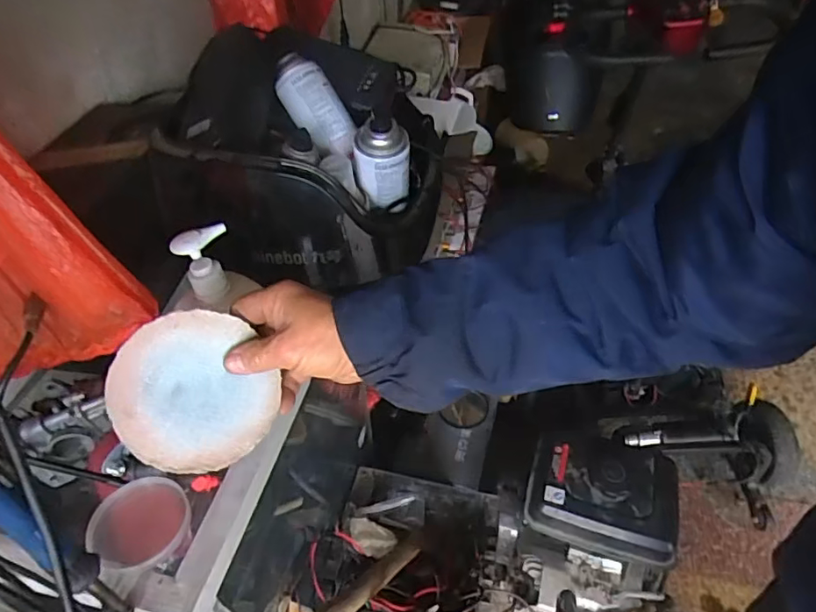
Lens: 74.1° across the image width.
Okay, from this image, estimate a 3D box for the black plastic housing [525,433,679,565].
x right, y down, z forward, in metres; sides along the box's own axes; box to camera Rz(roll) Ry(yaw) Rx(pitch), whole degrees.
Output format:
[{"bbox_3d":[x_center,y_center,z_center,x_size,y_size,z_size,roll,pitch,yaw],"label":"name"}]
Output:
[{"bbox_3d":[0.337,0.314,0.931,0.243,0.086,0.183,11,48,15],"label":"black plastic housing"}]

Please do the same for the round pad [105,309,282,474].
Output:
[{"bbox_3d":[-0.157,0.063,0.392,0.106,0.111,0.009,-29,6,-18],"label":"round pad"}]

